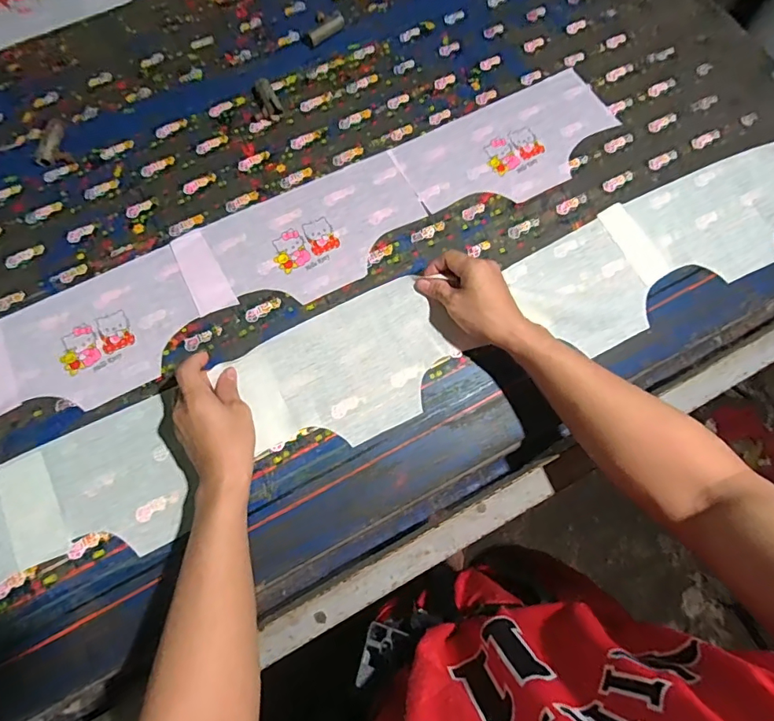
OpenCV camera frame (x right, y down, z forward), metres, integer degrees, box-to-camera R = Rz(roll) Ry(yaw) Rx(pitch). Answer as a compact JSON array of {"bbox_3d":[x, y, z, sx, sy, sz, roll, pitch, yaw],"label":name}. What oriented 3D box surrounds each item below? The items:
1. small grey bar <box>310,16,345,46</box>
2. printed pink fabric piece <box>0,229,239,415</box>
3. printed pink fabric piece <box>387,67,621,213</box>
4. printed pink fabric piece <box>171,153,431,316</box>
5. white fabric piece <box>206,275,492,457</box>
[{"bbox_3d":[-0.085,-0.475,0.673,0.062,0.016,0.017,-42,79,-13],"label":"small grey bar"},{"bbox_3d":[-0.332,-0.027,0.543,0.305,0.008,0.152,-29,74,-7],"label":"printed pink fabric piece"},{"bbox_3d":[0.172,-0.292,0.635,0.301,0.007,0.153,-27,75,-10],"label":"printed pink fabric piece"},{"bbox_3d":[-0.100,-0.151,0.586,0.306,0.006,0.154,-26,72,-8],"label":"printed pink fabric piece"},{"bbox_3d":[-0.033,0.009,0.531,0.249,0.030,0.147,-26,74,-6],"label":"white fabric piece"}]

